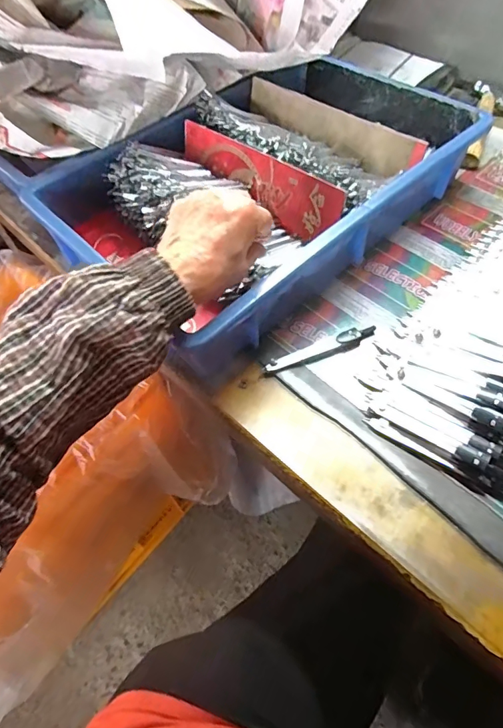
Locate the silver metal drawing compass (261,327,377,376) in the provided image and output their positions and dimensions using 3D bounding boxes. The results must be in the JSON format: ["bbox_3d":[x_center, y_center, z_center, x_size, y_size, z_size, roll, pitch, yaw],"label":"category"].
[{"bbox_3d":[0.064,-0.014,0.397,0.110,0.010,0.014,-21,57,-9],"label":"silver metal drawing compass"}]

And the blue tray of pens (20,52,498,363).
[{"bbox_3d":[0.011,-0.201,0.483,0.420,0.084,0.286,-39,62,-20],"label":"blue tray of pens"}]

